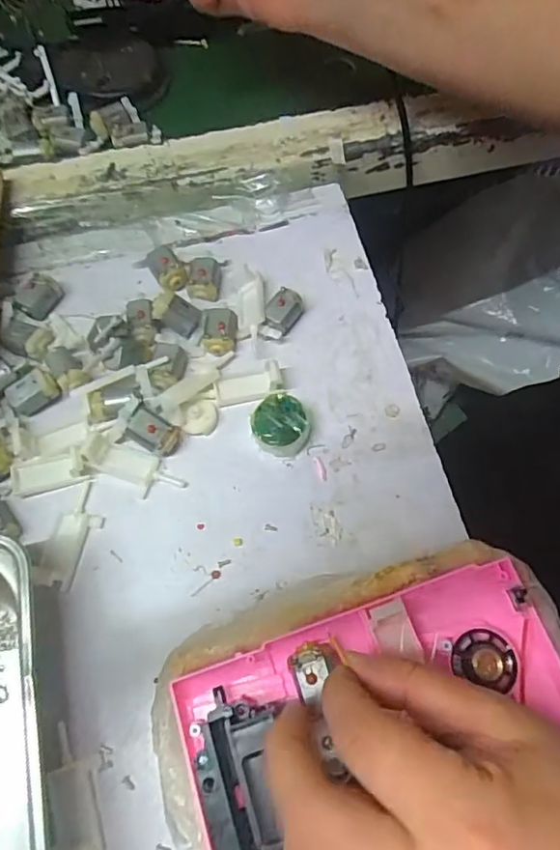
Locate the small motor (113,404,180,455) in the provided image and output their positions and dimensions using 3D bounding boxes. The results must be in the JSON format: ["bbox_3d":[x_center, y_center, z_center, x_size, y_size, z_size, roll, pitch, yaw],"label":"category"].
[{"bbox_3d":[-0.075,0.005,0.311,0.031,0.018,0.021,29,71,12],"label":"small motor"}]

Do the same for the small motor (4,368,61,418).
[{"bbox_3d":[-0.148,-0.020,0.322,0.028,0.014,0.018,-35,72,-13],"label":"small motor"}]

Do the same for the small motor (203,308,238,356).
[{"bbox_3d":[-0.038,-0.060,0.340,0.021,0.013,0.031,-2,67,-1],"label":"small motor"}]

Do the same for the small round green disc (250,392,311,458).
[{"bbox_3d":[0.000,0.000,0.315,0.033,0.018,0.033,0,67,0],"label":"small round green disc"}]

